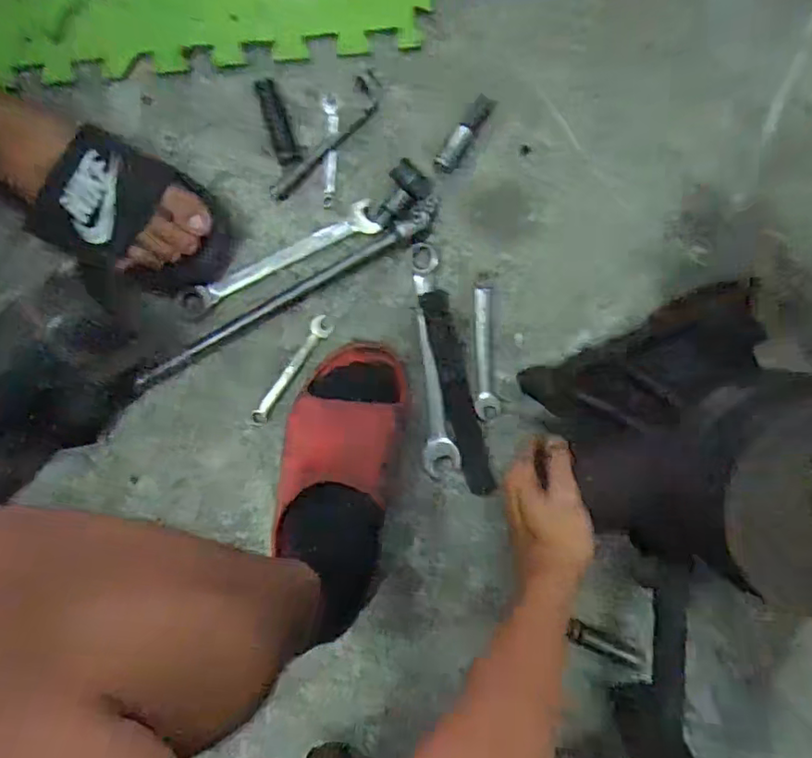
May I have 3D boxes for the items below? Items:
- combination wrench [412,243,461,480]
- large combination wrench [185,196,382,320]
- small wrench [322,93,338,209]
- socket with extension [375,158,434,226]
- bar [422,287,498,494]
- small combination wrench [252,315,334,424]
[{"bbox_3d":[0.029,-0.017,0.585,0.034,0.006,0.226,-4,92,1],"label":"combination wrench"},{"bbox_3d":[-0.126,-0.118,0.583,0.205,0.012,0.035,-25,92,2],"label":"large combination wrench"},{"bbox_3d":[-0.074,-0.223,0.581,0.015,0.004,0.105,1,93,1],"label":"small wrench"},{"bbox_3d":[-0.005,-0.176,0.574,0.038,0.017,0.064,38,92,-1],"label":"socket with extension"},{"bbox_3d":[0.052,0.014,0.587,0.032,0.004,0.204,-14,92,1],"label":"bar"},{"bbox_3d":[-0.115,-0.008,0.592,0.021,0.005,0.123,36,92,-1],"label":"small combination wrench"}]

